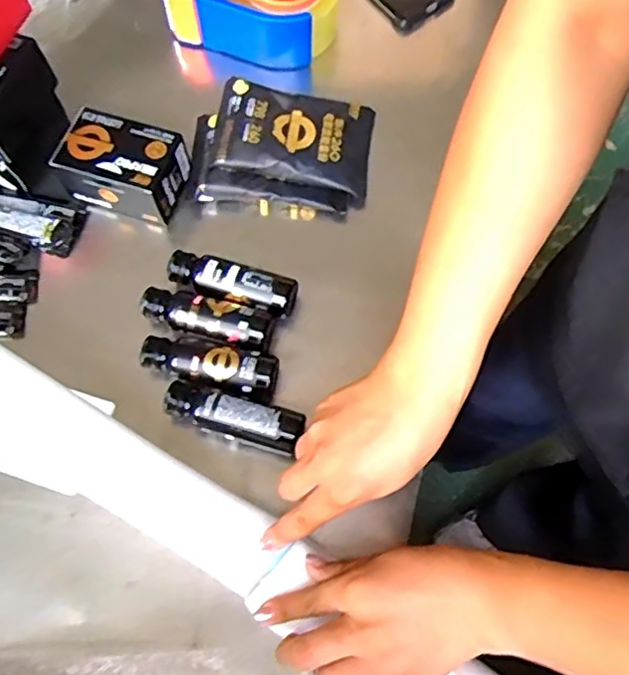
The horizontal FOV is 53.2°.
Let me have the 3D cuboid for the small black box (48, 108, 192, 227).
[{"bbox_3d":[-0.169,-0.150,0.563,0.102,0.063,0.065,16,70,7],"label":"small black box"}]

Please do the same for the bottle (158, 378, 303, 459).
[{"bbox_3d":[-0.064,0.064,0.489,0.105,0.041,0.034,17,70,7],"label":"bottle"}]

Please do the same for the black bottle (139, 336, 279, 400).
[{"bbox_3d":[-0.083,0.023,0.503,0.107,0.038,0.033,14,70,6],"label":"black bottle"}]

